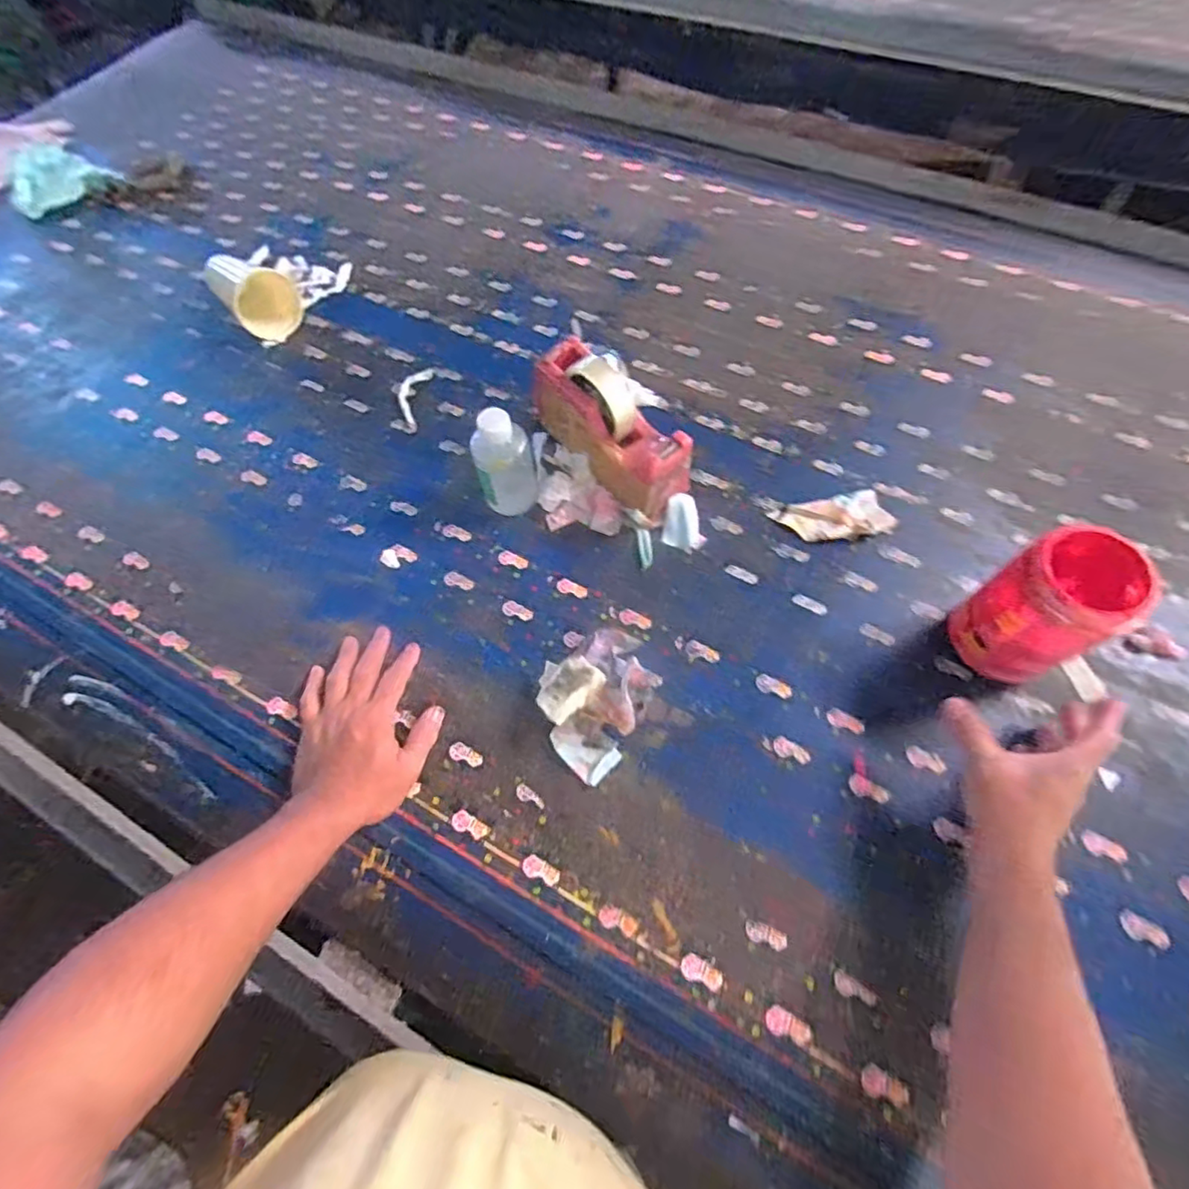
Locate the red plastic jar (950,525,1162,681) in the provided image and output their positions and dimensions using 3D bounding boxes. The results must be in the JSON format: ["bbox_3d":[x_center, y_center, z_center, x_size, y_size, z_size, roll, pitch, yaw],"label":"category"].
[{"bbox_3d":[0.396,0.014,0.522,0.092,0.170,0.084,-1,64,1],"label":"red plastic jar"}]

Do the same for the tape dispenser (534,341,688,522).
[{"bbox_3d":[0.016,-0.184,0.662,0.071,0.107,0.213,-38,79,-17],"label":"tape dispenser"}]

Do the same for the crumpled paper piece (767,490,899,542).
[{"bbox_3d":[0.269,-0.085,0.665,0.126,0.019,0.049,-9,64,-3],"label":"crumpled paper piece"}]

